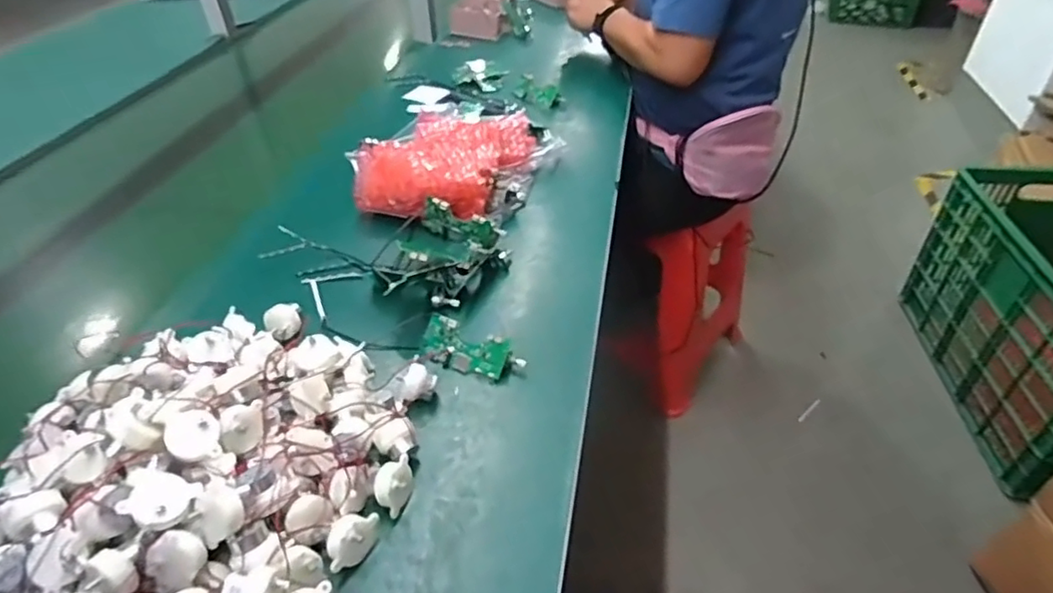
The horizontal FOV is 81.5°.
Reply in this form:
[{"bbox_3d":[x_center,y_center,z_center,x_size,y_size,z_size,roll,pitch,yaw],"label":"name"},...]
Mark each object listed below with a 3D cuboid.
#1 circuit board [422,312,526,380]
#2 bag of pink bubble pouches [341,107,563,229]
[{"bbox_3d":[-0.052,0.051,0.576,0.097,0.012,0.042,19,85,16],"label":"circuit board"},{"bbox_3d":[-0.088,-0.182,0.795,0.207,0.070,0.242,10,42,13],"label":"bag of pink bubble pouches"}]

